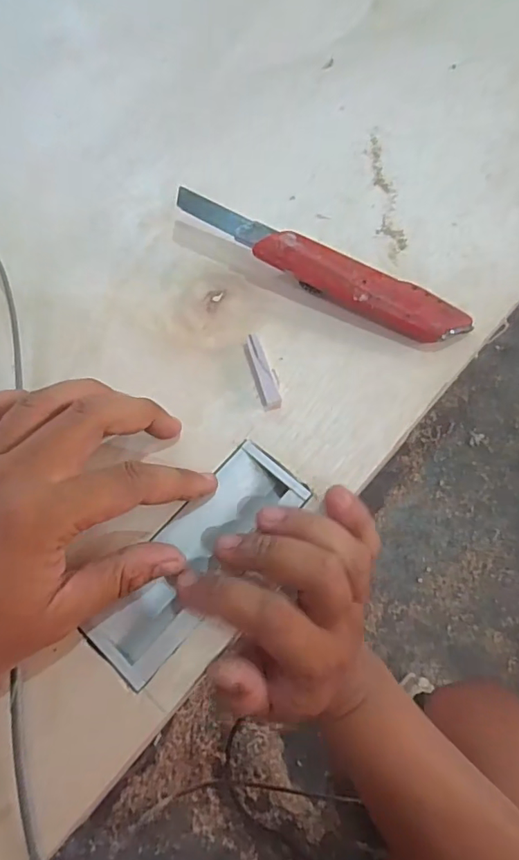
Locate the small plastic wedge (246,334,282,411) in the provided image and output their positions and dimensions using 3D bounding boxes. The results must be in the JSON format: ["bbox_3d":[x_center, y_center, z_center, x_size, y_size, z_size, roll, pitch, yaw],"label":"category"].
[{"bbox_3d":[0.002,-0.034,0.303,0.011,0.008,0.047,-16,67,-4],"label":"small plastic wedge"}]

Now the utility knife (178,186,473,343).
[{"bbox_3d":[0.032,-0.099,0.322,0.194,0.024,0.031,25,70,13],"label":"utility knife"}]

